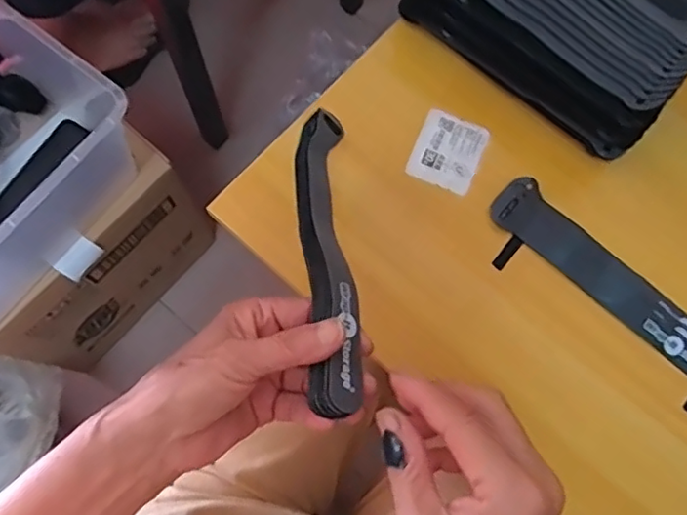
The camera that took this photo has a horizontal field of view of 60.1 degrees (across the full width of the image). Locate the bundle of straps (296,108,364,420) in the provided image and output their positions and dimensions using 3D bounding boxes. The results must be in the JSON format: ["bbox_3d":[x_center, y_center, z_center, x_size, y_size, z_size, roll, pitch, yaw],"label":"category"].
[{"bbox_3d":[-0.009,-0.007,0.329,0.028,0.019,0.185,-5,57,-3],"label":"bundle of straps"}]

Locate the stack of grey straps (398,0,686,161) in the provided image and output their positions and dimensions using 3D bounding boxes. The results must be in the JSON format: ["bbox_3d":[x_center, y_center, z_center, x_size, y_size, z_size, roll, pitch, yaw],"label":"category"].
[{"bbox_3d":[0.147,-0.168,0.436,0.203,0.072,0.093,40,78,8],"label":"stack of grey straps"}]

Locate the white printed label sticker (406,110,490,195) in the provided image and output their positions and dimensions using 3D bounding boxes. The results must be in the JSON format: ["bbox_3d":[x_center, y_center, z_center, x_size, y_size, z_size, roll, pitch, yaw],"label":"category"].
[{"bbox_3d":[0.079,-0.081,0.449,0.049,0.004,0.059,24,74,4],"label":"white printed label sticker"}]

